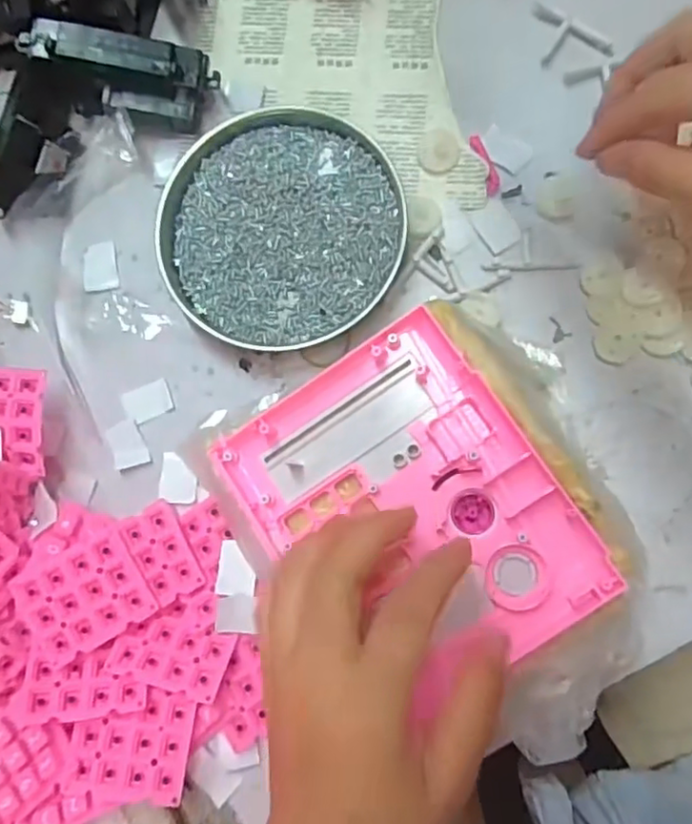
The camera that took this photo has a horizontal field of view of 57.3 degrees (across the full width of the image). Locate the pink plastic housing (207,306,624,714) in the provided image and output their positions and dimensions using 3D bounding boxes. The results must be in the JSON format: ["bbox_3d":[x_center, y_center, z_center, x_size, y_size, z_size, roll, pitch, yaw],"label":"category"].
[{"bbox_3d":[0.030,0.048,0.311,0.130,0.024,0.162,-35,84,5],"label":"pink plastic housing"}]

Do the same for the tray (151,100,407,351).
[{"bbox_3d":[-0.037,-0.104,0.363,0.130,0.027,0.135,-1,84,7],"label":"tray"}]

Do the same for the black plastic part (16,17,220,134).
[{"bbox_3d":[-0.128,-0.191,0.357,0.101,0.026,0.039,12,90,-14],"label":"black plastic part"}]

